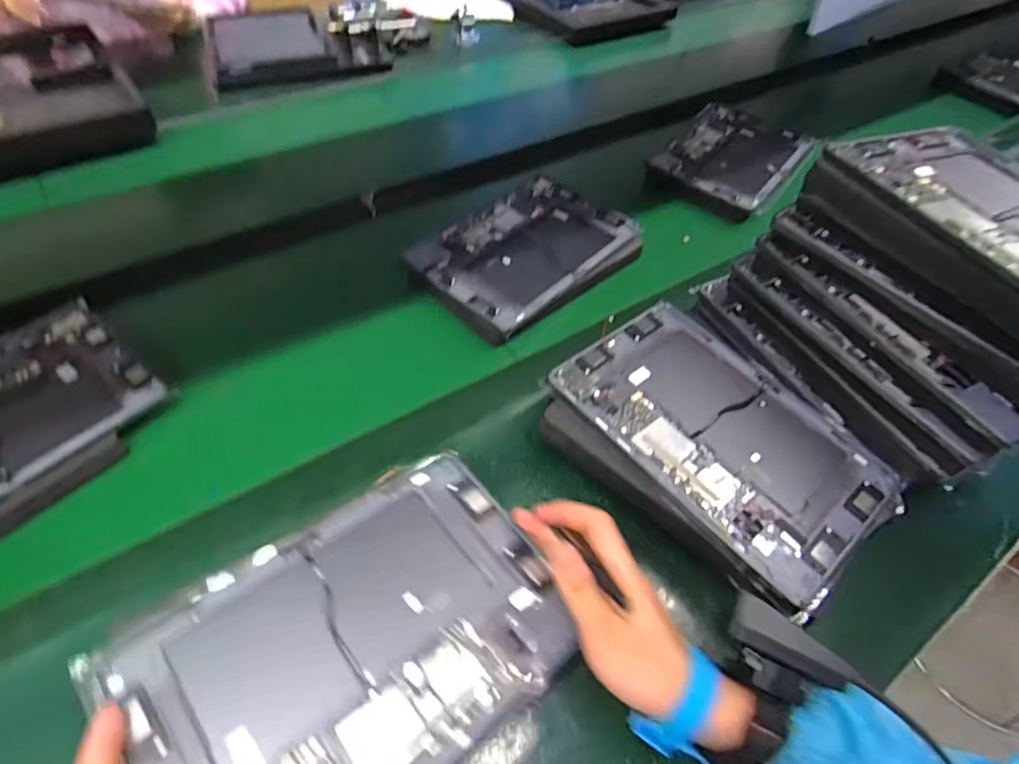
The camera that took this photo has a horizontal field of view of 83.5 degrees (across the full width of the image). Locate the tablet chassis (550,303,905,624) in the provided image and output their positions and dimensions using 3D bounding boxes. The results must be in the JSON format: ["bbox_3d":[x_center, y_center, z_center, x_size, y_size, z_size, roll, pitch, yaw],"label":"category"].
[{"bbox_3d":[0.180,0.044,0.487,0.174,0.017,0.265,-32,60,-25],"label":"tablet chassis"}]

